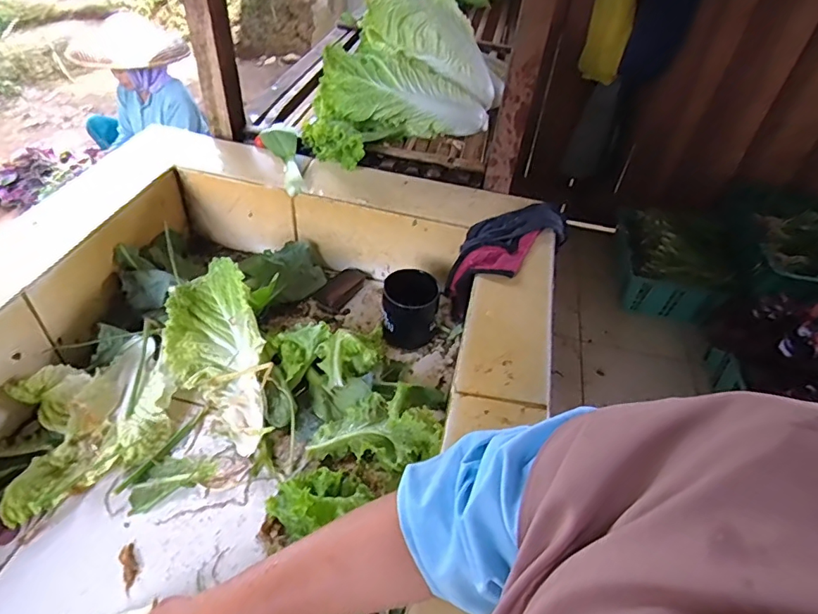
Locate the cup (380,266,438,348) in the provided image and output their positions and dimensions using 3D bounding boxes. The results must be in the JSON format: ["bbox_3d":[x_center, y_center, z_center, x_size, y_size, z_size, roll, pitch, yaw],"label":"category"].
[{"bbox_3d":[0.001,0.006,0.755,0.079,0.093,0.082,6,43,-2],"label":"cup"}]

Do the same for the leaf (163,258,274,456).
[{"bbox_3d":[-0.250,0.064,0.665,0.119,0.072,0.270,-16,64,-23],"label":"leaf"}]

